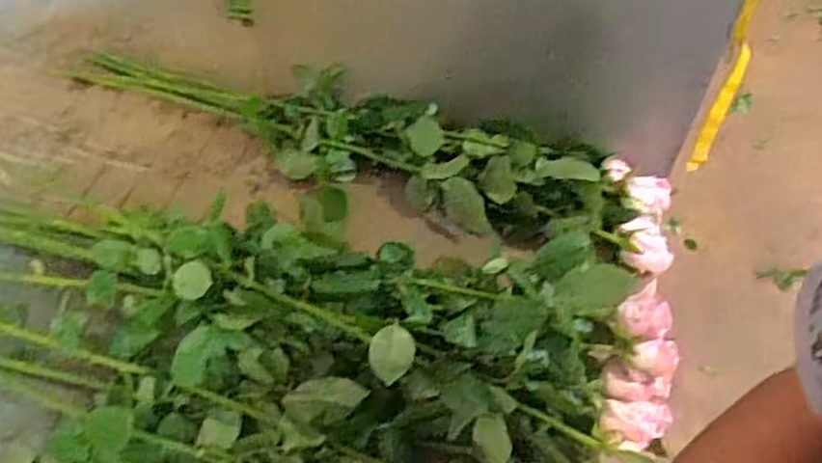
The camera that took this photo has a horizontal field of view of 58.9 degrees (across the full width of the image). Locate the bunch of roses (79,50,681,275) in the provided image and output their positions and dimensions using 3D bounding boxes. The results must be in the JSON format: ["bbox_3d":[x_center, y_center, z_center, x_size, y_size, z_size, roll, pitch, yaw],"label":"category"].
[{"bbox_3d":[-0.078,-0.120,0.883,0.784,0.077,0.140,18,51,12],"label":"bunch of roses"}]

